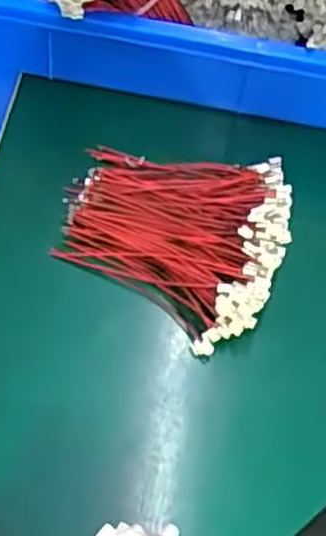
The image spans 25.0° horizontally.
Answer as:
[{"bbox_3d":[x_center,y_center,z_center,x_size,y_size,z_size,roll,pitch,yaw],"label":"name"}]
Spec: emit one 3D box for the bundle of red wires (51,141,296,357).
[{"bbox_3d":[0.006,-0.028,0.496,0.151,0.048,0.141,19,58,8],"label":"bundle of red wires"}]

